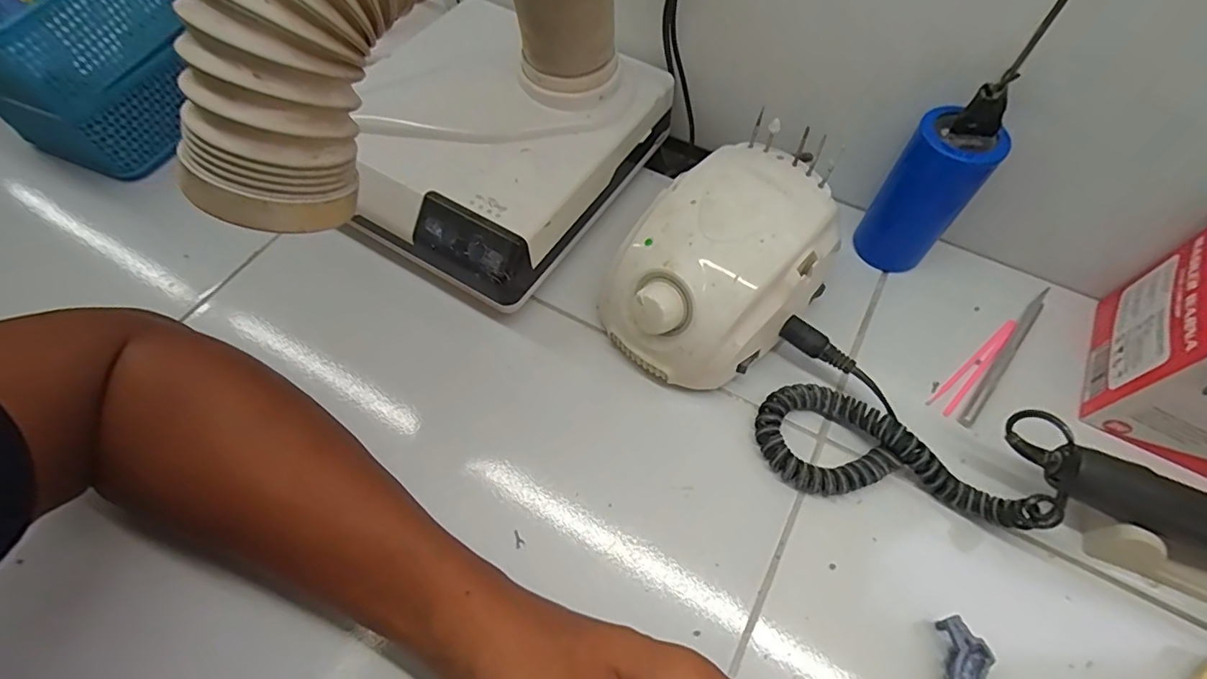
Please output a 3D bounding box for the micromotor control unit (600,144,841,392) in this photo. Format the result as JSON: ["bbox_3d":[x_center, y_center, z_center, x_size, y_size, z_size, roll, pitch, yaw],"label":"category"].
[{"bbox_3d":[0.073,-0.040,0.334,0.136,0.081,0.094,-40,68,-20],"label":"micromotor control unit"}]

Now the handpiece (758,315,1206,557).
[{"bbox_3d":[0.232,0.064,0.291,0.280,0.052,0.086,15,61,8],"label":"handpiece"}]

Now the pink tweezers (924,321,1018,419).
[{"bbox_3d":[0.244,0.016,0.353,0.092,0.005,0.014,-39,67,-20],"label":"pink tweezers"}]

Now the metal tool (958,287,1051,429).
[{"bbox_3d":[0.265,0.008,0.354,0.009,0.007,0.132,38,67,20],"label":"metal tool"}]

